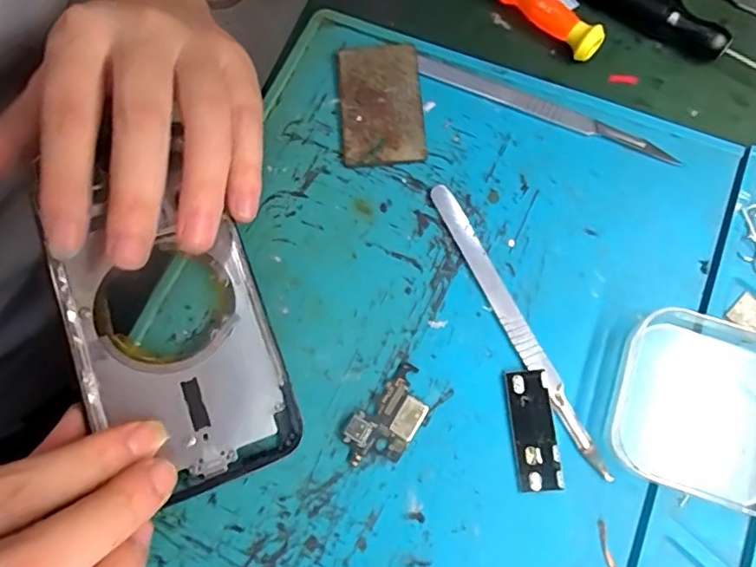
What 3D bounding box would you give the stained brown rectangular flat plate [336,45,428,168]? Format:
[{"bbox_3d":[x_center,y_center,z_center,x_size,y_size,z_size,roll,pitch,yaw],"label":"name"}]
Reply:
[{"bbox_3d":[0.001,-0.082,0.255,0.037,0.006,0.061,-6,72,0],"label":"stained brown rectangular flat plate"}]

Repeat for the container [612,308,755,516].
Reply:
[{"bbox_3d":[0.120,0.044,0.201,0.059,0.020,0.064,16,73,7],"label":"container"}]

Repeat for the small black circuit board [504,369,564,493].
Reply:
[{"bbox_3d":[0.058,0.055,0.209,0.016,0.004,0.043,-6,72,1],"label":"small black circuit board"}]

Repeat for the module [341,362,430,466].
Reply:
[{"bbox_3d":[0.005,0.052,0.213,0.022,0.005,0.041,39,78,13],"label":"module"}]

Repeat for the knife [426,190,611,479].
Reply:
[{"bbox_3d":[0.054,0.014,0.223,0.009,0.004,0.130,-26,73,-6],"label":"knife"}]

